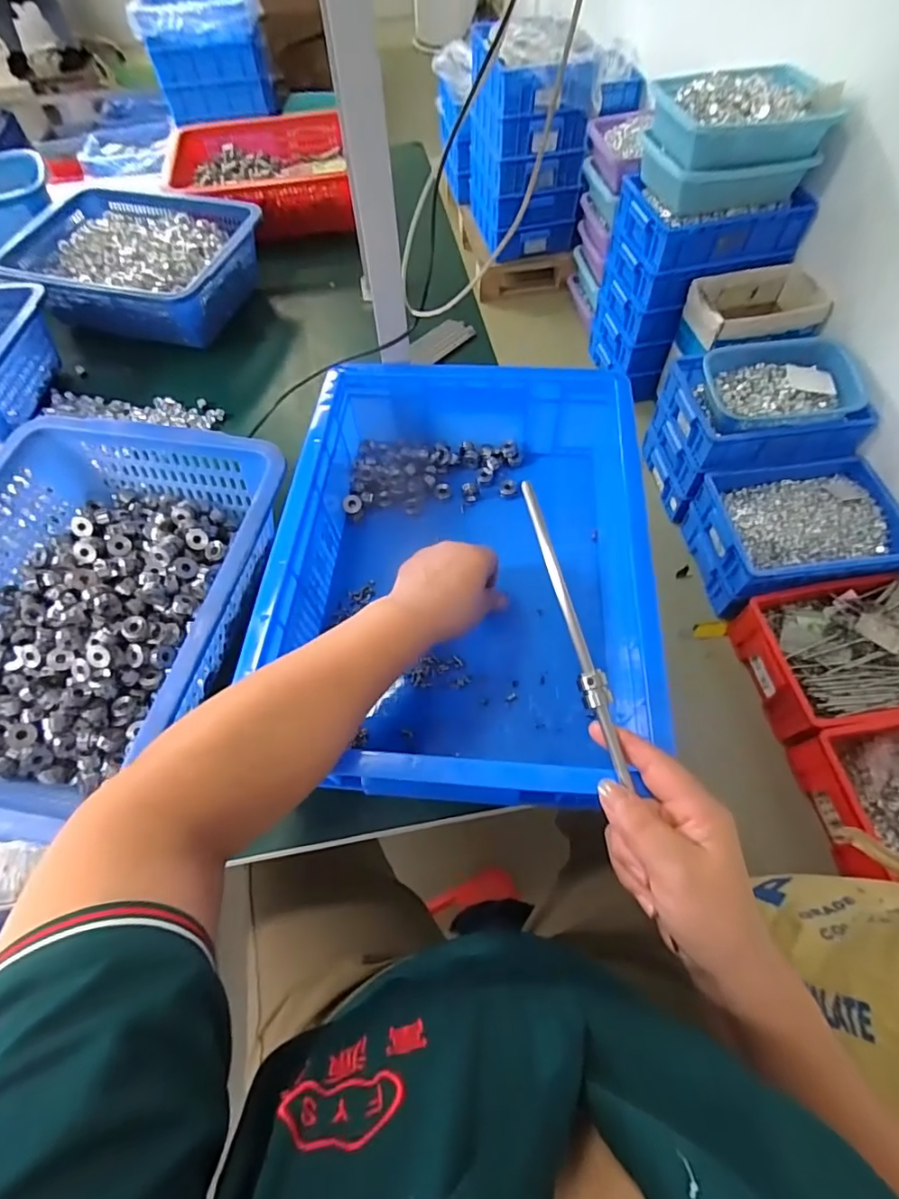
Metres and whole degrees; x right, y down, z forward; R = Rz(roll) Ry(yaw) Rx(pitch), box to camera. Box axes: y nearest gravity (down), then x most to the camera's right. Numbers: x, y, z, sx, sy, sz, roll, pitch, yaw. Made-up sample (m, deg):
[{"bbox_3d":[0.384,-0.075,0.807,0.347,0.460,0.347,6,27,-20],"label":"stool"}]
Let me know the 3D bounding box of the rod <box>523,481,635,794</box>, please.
[{"bbox_3d":[0.082,0.014,0.351,0.016,0.008,0.202,-13,74,-6],"label":"rod"}]

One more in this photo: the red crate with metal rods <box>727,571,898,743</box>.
[{"bbox_3d":[0.932,0.110,1.180,0.471,0.151,0.335,-7,61,-2],"label":"red crate with metal rods"}]

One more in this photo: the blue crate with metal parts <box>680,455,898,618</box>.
[{"bbox_3d":[0.873,-0.167,1.332,0.453,0.170,0.339,-9,61,-4],"label":"blue crate with metal parts"}]

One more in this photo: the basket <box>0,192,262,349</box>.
[{"bbox_3d":[-0.431,-0.472,0.745,0.313,0.080,0.233,11,61,8],"label":"basket"}]

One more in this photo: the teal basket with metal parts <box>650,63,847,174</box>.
[{"bbox_3d":[0.709,-1.181,1.283,0.371,0.097,0.289,-11,61,-5],"label":"teal basket with metal parts"}]

